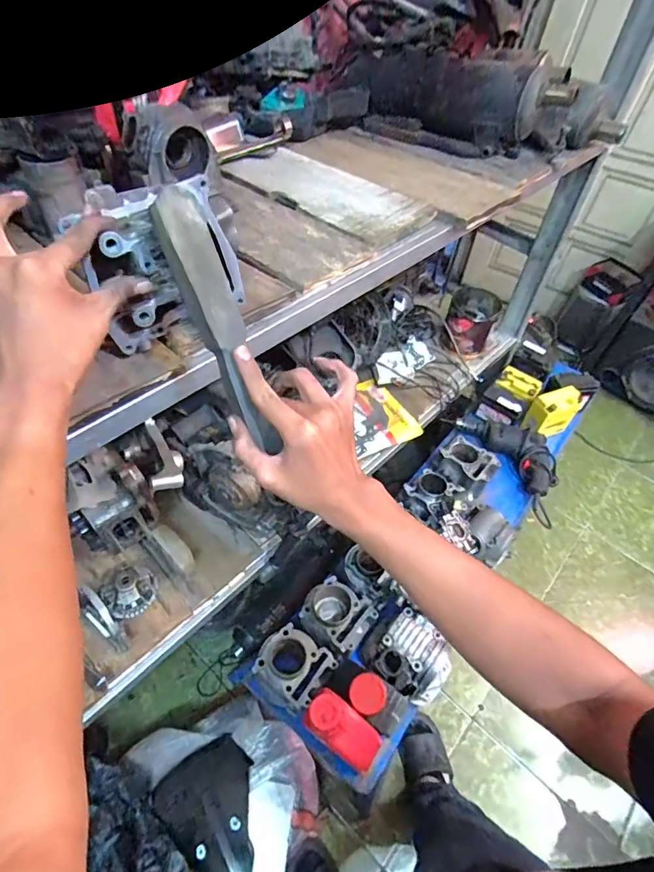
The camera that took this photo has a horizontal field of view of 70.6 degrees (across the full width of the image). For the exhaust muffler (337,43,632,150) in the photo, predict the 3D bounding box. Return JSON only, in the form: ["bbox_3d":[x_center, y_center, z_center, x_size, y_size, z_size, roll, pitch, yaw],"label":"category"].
[{"bbox_3d":[0.293,-0.646,0.894,0.539,0.131,0.153,17,51,9],"label":"exhaust muffler"}]

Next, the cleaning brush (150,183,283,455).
[{"bbox_3d":[-0.083,-0.085,0.366,0.036,0.203,0.014,-26,19,-24],"label":"cleaning brush"}]

